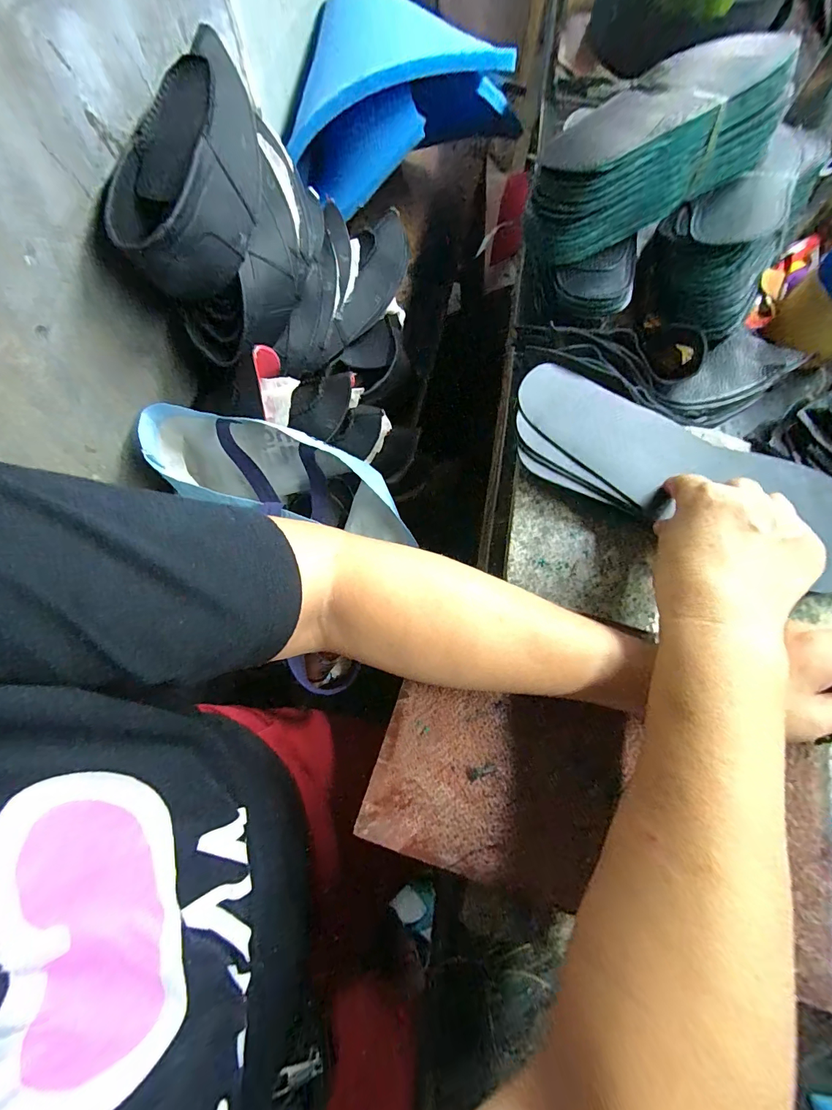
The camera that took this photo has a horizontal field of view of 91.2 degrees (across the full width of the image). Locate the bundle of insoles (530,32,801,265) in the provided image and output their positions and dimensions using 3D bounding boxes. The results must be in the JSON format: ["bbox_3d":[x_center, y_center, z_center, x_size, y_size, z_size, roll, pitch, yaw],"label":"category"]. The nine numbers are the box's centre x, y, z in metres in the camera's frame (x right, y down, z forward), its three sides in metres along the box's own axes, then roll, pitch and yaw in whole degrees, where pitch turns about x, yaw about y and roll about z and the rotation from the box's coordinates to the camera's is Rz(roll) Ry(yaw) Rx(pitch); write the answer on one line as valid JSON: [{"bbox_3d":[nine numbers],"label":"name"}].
[{"bbox_3d":[0.211,-0.373,0.374,0.264,0.076,0.104,-30,73,-10],"label":"bundle of insoles"}]

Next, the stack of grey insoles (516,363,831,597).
[{"bbox_3d":[0.219,-0.067,0.331,0.289,0.017,0.108,21,72,6],"label":"stack of grey insoles"}]

